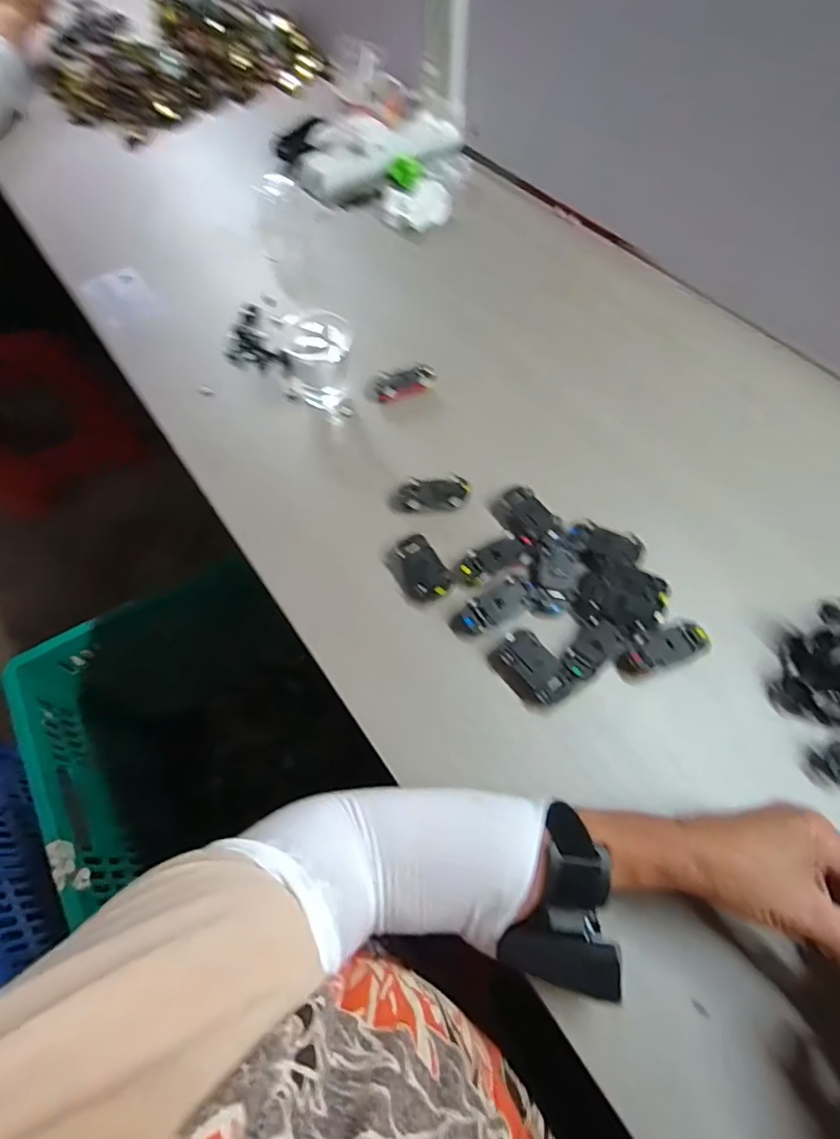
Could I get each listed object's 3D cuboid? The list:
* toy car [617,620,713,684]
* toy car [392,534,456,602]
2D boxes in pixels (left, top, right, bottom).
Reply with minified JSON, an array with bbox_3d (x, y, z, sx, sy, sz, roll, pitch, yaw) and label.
[{"bbox_3d":[0.198,0.065,0.432,0.077,0.022,0.031,-18,63,-9],"label":"toy car"},{"bbox_3d":[0.002,-0.001,0.462,0.038,0.020,0.060,-23,64,-11],"label":"toy car"}]

